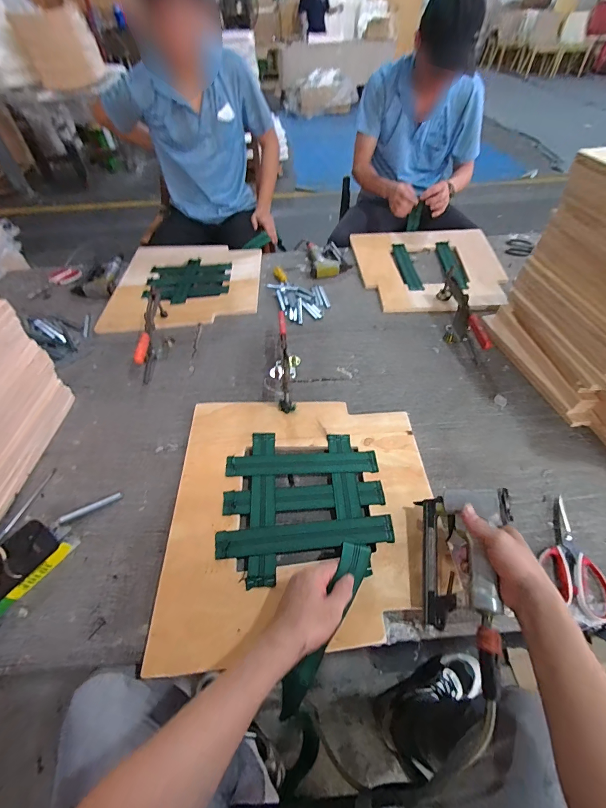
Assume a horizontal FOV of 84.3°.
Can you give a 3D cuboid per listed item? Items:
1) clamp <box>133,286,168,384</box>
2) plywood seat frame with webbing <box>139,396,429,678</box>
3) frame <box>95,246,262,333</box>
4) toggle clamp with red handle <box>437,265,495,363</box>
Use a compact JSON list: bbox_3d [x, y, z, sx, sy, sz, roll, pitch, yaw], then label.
[{"bbox_3d":[-0.402,-0.193,0.888,0.030,0.100,0.275,-4,51,0],"label":"clamp"},{"bbox_3d":[-0.003,0.181,0.609,0.455,0.026,0.454,-2,53,1],"label":"plywood seat frame with webbing"},{"bbox_3d":[-0.379,-0.409,1.113,0.467,0.016,0.437,-2,51,2],"label":"frame"},{"bbox_3d":[0.420,-0.243,0.904,0.055,0.095,0.309,0,51,3],"label":"toggle clamp with red handle"}]

